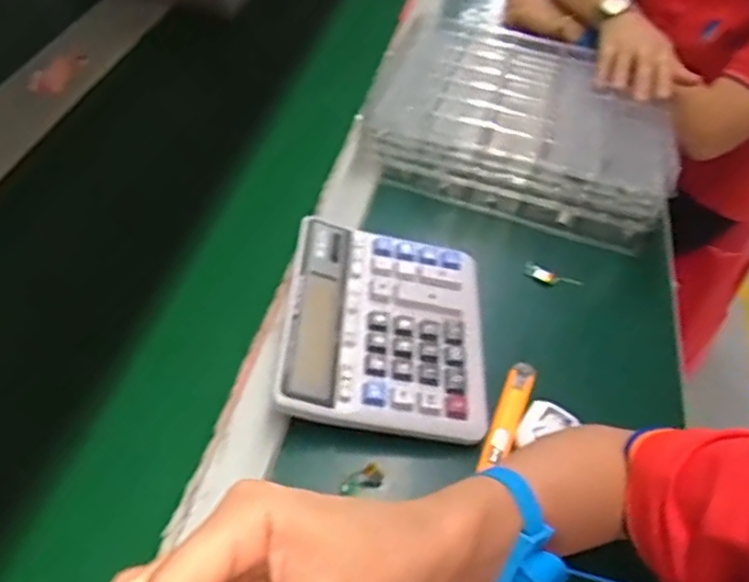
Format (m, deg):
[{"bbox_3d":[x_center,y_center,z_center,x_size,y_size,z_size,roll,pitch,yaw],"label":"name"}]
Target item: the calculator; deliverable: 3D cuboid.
[{"bbox_3d":[0.010,0.021,0.524,0.149,0.032,0.181,7,47,-2],"label":"calculator"}]

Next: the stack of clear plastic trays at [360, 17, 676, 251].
[{"bbox_3d":[0.162,-0.197,0.723,0.295,0.087,0.249,16,48,6],"label":"stack of clear plastic trays"}]

